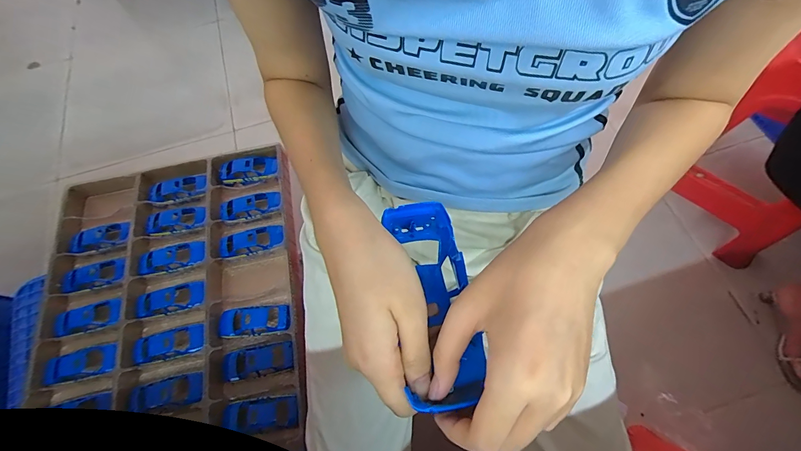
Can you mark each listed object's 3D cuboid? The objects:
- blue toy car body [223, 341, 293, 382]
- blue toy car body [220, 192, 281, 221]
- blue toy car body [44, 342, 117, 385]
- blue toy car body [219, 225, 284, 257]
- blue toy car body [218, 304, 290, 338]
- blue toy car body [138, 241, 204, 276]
[{"bbox_3d":[-0.249,0.234,0.597,0.139,0.032,0.044,-16,69,11],"label":"blue toy car body"},{"bbox_3d":[-0.308,-0.041,0.714,0.125,0.030,0.053,-12,66,-2],"label":"blue toy car body"},{"bbox_3d":[-0.552,0.239,0.606,0.114,0.022,0.049,-13,66,-2],"label":"blue toy car body"},{"bbox_3d":[-0.292,0.032,0.684,0.123,0.022,0.050,-12,66,-2],"label":"blue toy car body"},{"bbox_3d":[-0.261,0.170,0.621,0.129,0.025,0.050,-8,66,0],"label":"blue toy car body"},{"bbox_3d":[-0.442,0.060,0.675,0.112,0.025,0.049,-16,66,-4],"label":"blue toy car body"}]

